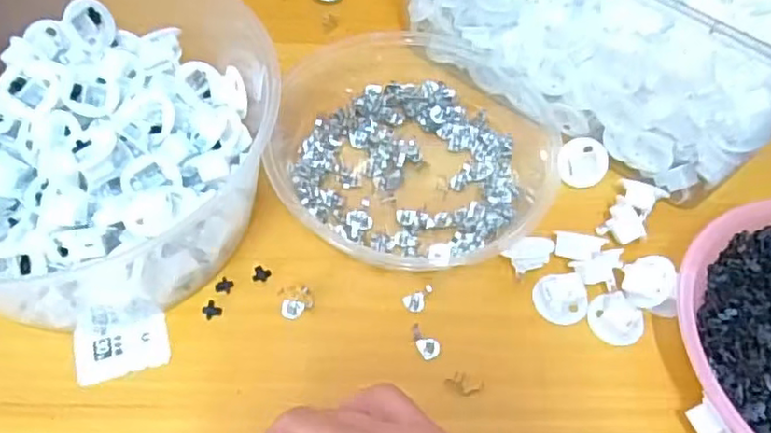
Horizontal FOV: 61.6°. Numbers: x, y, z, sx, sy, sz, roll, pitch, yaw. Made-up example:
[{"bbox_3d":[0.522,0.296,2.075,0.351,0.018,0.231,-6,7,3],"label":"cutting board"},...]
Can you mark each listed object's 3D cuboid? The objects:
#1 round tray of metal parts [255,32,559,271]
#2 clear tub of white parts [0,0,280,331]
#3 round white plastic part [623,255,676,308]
[{"bbox_3d":[0.020,-0.052,0.440,0.184,0.035,0.187,2,57,-2],"label":"round tray of metal parts"},{"bbox_3d":[-0.180,-0.049,0.386,0.202,0.111,0.217,2,57,-2],"label":"clear tub of white parts"},{"bbox_3d":[0.160,0.039,0.393,0.030,0.007,0.030,-10,64,21],"label":"round white plastic part"}]

